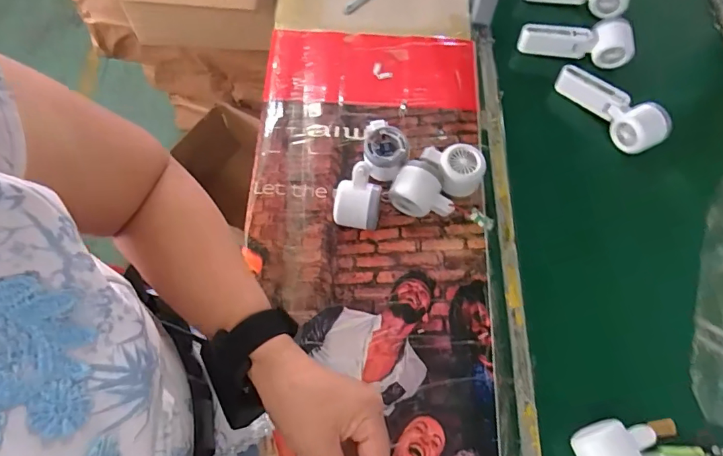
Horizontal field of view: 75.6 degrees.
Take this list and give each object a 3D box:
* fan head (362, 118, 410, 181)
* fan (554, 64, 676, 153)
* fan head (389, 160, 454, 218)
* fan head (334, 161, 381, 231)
[{"bbox_3d":[0.033,-0.106,0.639,0.057,0.051,0.081,4,65,0],"label":"fan head"},{"bbox_3d":[0.362,-0.181,0.682,0.050,0.046,0.174,-40,72,-18],"label":"fan"},{"bbox_3d":[0.082,-0.047,0.609,0.082,0.053,0.065,23,67,9],"label":"fan head"},{"bbox_3d":[-0.005,-0.037,0.593,0.056,0.067,0.062,7,65,2],"label":"fan head"}]

